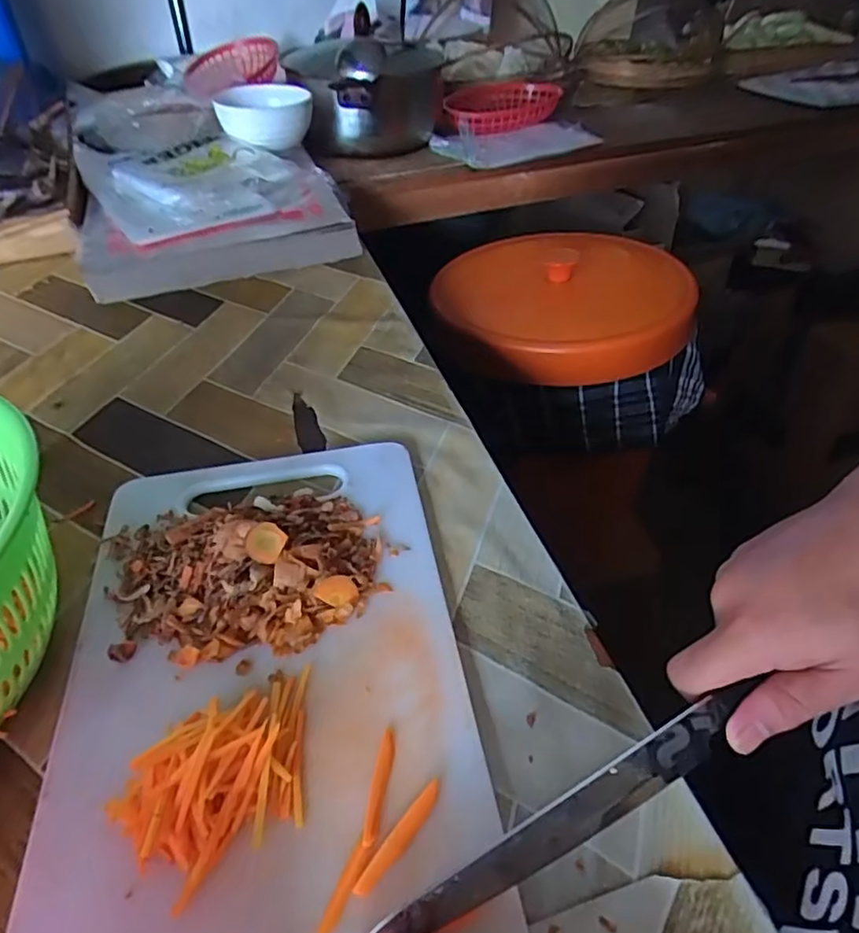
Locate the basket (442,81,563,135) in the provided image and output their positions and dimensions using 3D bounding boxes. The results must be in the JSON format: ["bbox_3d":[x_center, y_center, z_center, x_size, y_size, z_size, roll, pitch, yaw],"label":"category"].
[{"bbox_3d":[0.109,-0.563,0.988,0.117,0.050,0.251,34,53,31],"label":"basket"}]

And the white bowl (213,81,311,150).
[{"bbox_3d":[-0.217,-0.460,0.830,0.120,0.067,0.120,-10,44,-10],"label":"white bowl"}]

